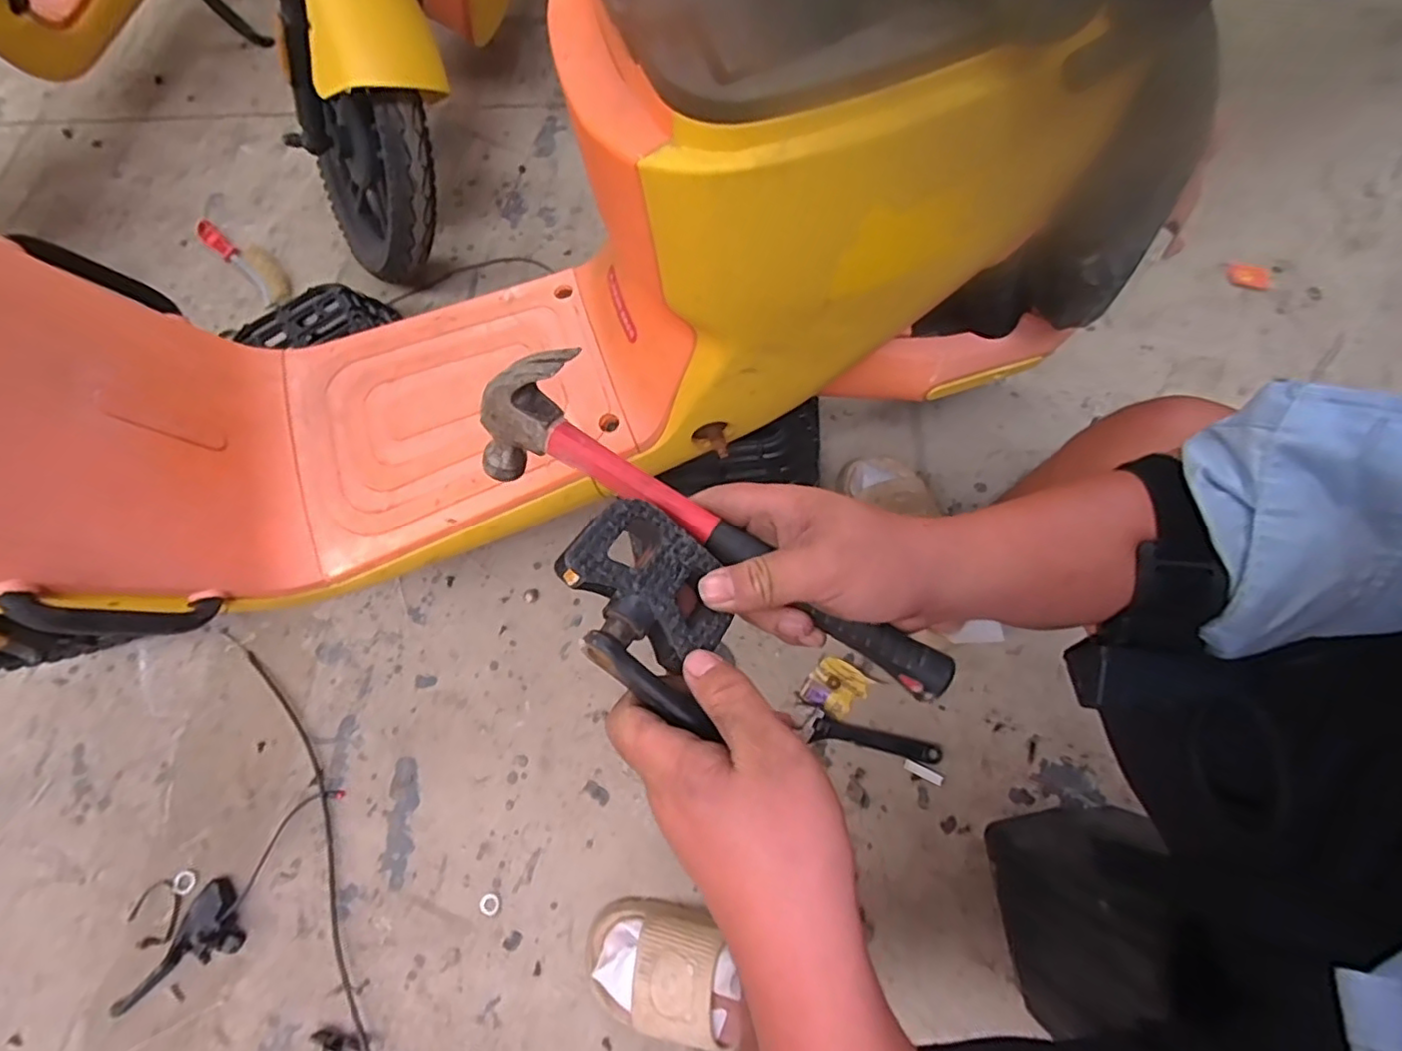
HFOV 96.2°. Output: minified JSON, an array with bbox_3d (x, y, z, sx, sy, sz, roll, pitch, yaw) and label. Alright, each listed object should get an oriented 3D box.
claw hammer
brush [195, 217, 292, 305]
[{"bbox_3d":[0.006,0.005,0.325,0.272,0.089,0.046,32,72,3],"label":"claw hammer"},{"bbox_3d":[-0.843,-0.496,1.163,0.266,0.028,0.070,39,74,17],"label":"brush"}]

